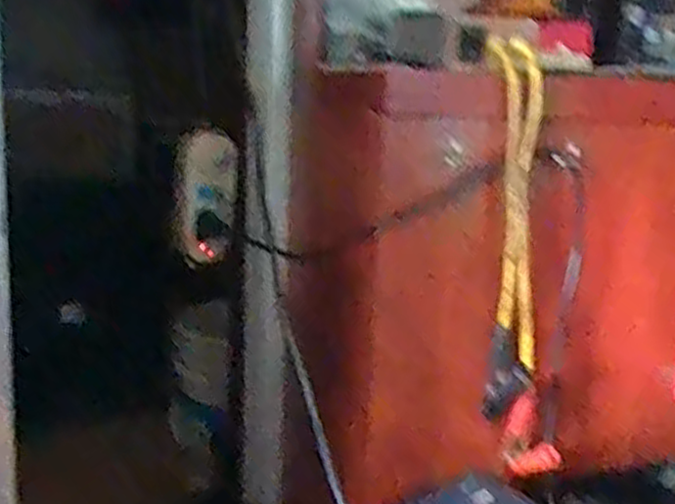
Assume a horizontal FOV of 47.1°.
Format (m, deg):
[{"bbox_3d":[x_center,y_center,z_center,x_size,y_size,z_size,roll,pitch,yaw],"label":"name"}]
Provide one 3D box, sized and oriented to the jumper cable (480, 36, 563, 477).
[{"bbox_3d":[0.156,0.011,0.655,0.079,0.355,0.065,4,12,10],"label":"jumper cable"}]

